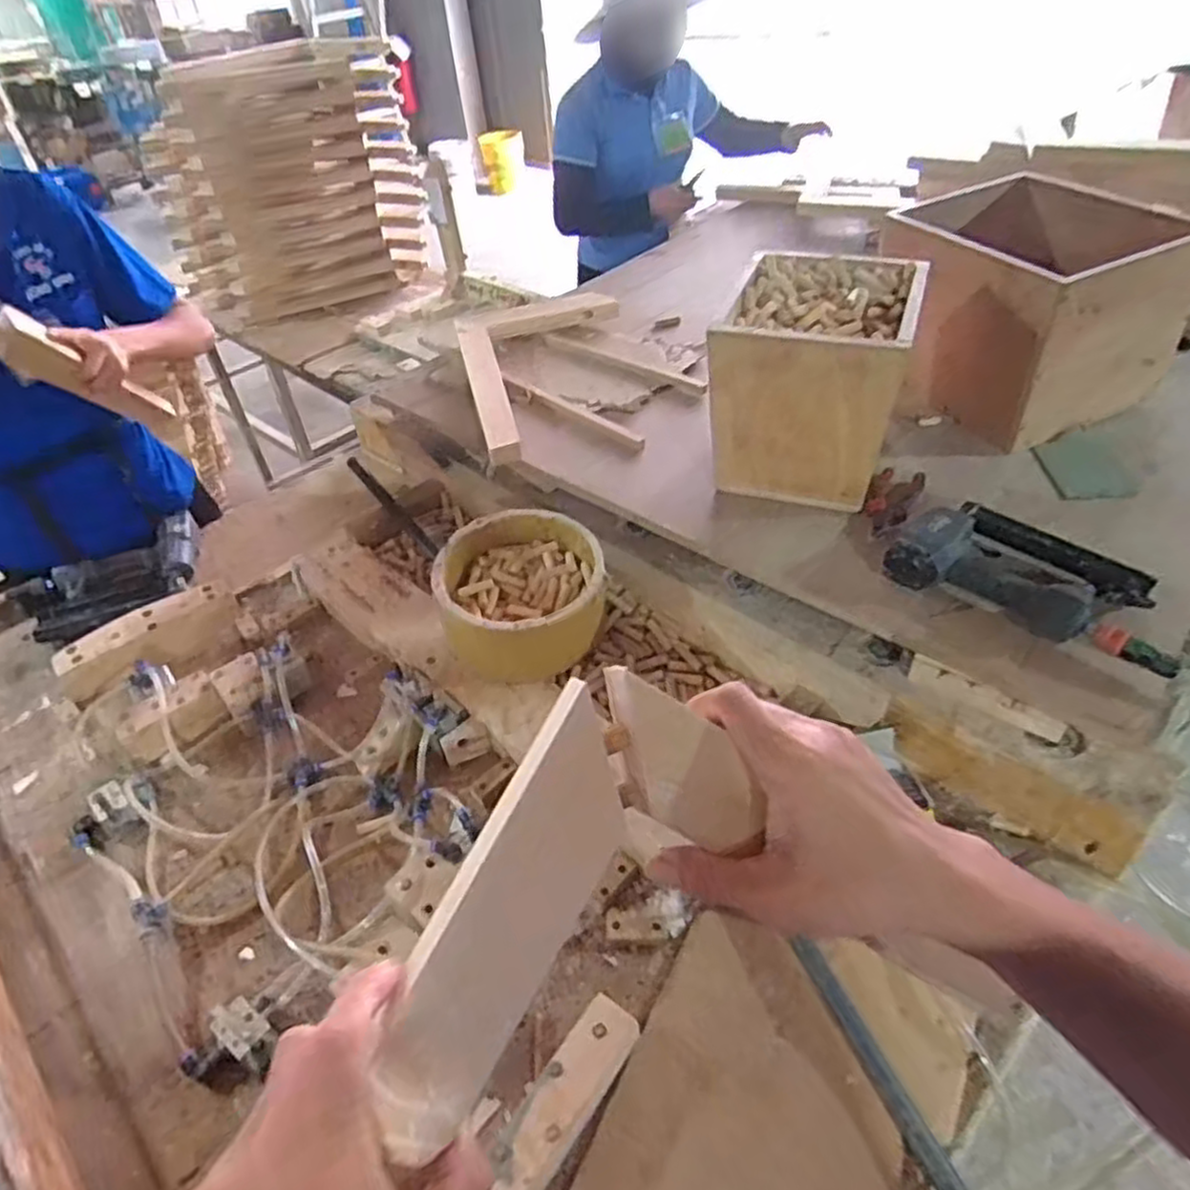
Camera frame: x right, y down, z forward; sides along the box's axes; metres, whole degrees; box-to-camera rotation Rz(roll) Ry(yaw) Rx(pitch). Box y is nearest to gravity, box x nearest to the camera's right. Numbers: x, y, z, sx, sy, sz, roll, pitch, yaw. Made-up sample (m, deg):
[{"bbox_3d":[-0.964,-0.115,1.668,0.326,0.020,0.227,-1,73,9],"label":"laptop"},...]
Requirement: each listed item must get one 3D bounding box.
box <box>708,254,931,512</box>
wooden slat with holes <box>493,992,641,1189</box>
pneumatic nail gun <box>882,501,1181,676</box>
[{"bbox_3d":[0.290,-0.282,1.004,0.217,0.229,0.252,13,45,19],"label":"box"},{"bbox_3d":[-0.036,0.442,0.637,0.050,0.022,0.206,27,50,24],"label":"wooden slat with holes"},{"bbox_3d":[0.492,-0.025,0.840,0.288,0.060,0.159,27,52,31],"label":"pneumatic nail gun"}]

